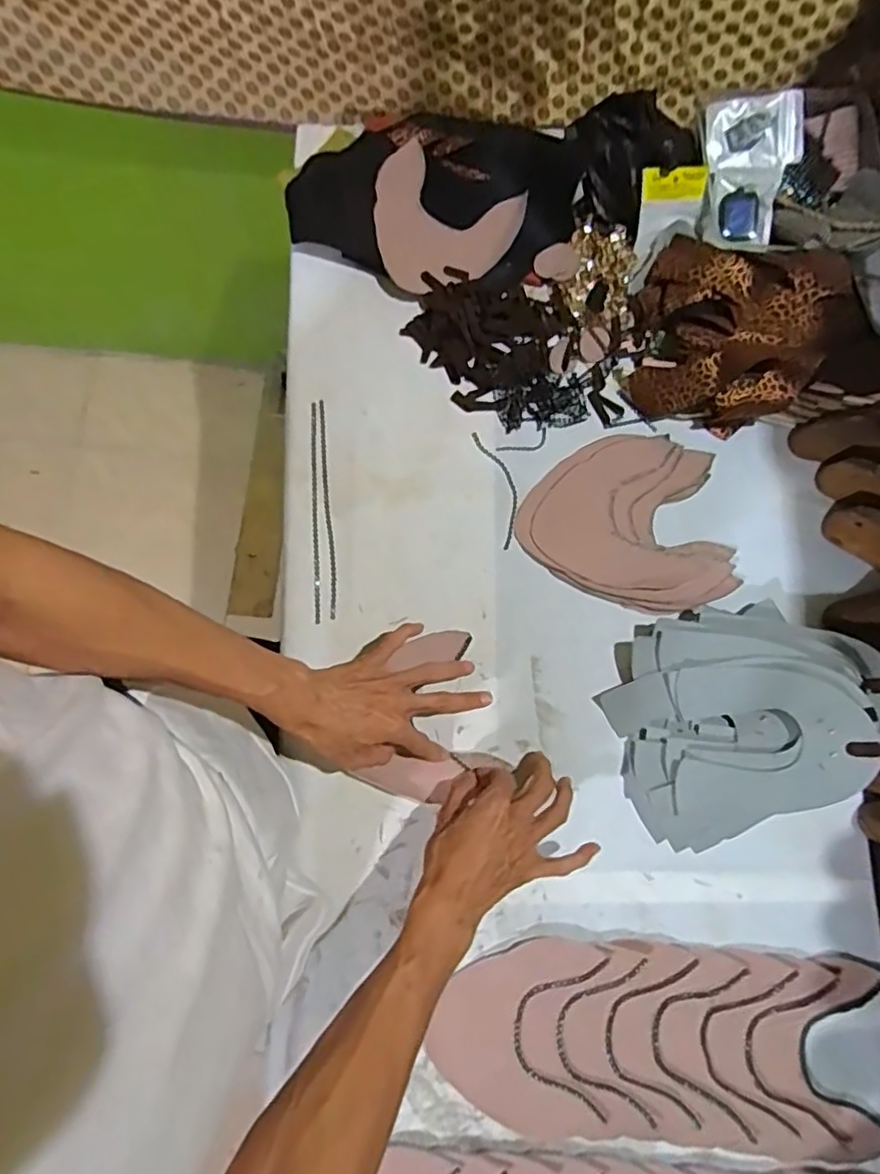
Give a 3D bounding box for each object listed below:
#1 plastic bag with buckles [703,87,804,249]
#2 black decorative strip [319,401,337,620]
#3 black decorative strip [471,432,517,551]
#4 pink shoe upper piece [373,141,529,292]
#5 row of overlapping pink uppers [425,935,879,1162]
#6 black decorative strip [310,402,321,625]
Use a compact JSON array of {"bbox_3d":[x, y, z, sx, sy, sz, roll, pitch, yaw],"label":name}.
[{"bbox_3d":[0.338,-0.448,0.685,0.101,0.020,0.154,0,97,5],"label":"plastic bag with buckles"},{"bbox_3d":[-0.117,-0.082,0.657,0.008,0.009,0.231,-5,79,-2],"label":"black decorative strip"},{"bbox_3d":[0.065,-0.105,0.672,0.029,0.005,0.130,-14,79,-3],"label":"black decorative strip"},{"bbox_3d":[-0.003,-0.395,0.696,0.154,0.010,0.155,27,82,-4],"label":"pink shoe upper piece"},{"bbox_3d":[0.198,0.419,0.577,0.390,0.005,0.167,4,79,0],"label":"row of overlapping pink uppers"},{"bbox_3d":[-0.130,-0.079,0.657,0.008,0.010,0.232,-3,79,-1],"label":"black decorative strip"}]

